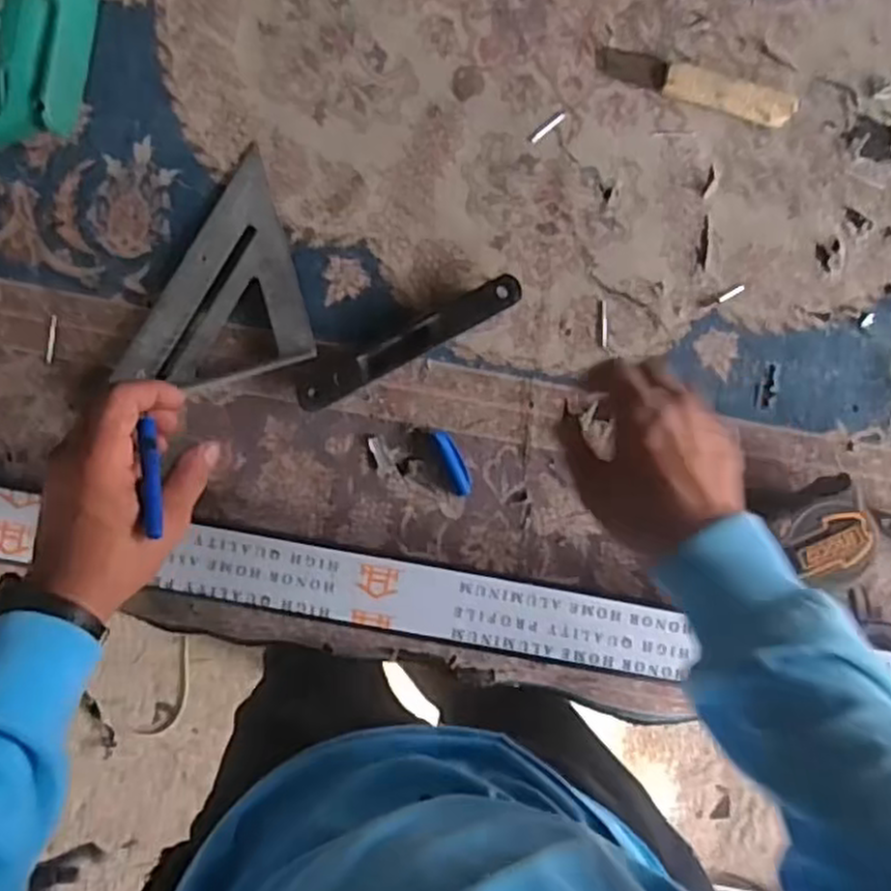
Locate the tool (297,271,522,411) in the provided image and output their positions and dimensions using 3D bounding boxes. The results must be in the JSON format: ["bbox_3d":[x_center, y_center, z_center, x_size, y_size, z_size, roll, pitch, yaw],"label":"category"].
[{"bbox_3d":[-0.028,-0.082,0.601,0.190,0.018,0.029,-29,88,-4],"label":"tool"}]

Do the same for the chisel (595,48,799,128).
[{"bbox_3d":[0.207,-0.297,0.628,0.165,0.010,0.030,16,85,-2],"label":"chisel"}]

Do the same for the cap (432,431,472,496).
[{"bbox_3d":[0.006,0.013,0.598,0.016,0.008,0.054,-22,87,-4],"label":"cap"}]

